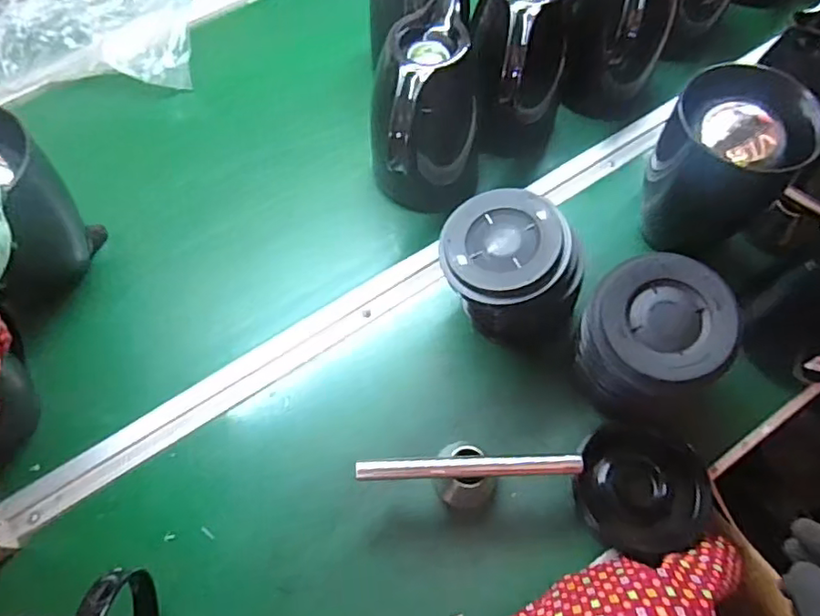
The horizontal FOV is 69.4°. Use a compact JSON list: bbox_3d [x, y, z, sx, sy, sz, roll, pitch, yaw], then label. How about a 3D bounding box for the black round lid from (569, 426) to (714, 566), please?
[{"bbox_3d":[0.219,0.169,0.560,0.119,0.025,0.120,-1,64,2],"label":"black round lid"}]

